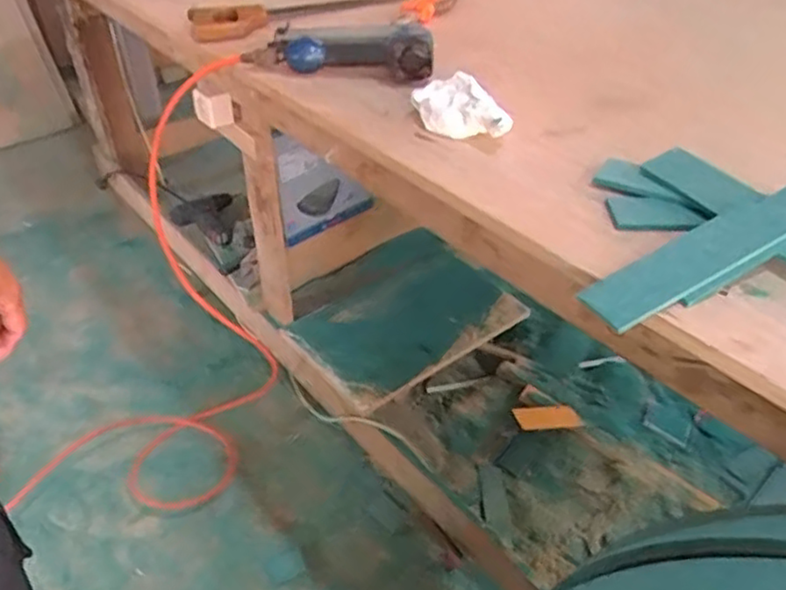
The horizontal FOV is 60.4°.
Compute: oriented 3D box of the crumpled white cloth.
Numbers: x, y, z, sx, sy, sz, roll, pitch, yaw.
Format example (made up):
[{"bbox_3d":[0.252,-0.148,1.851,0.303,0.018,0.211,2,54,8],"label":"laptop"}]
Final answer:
[{"bbox_3d":[0.078,-0.215,0.785,0.059,0.048,0.139,-23,45,-26],"label":"crumpled white cloth"}]

